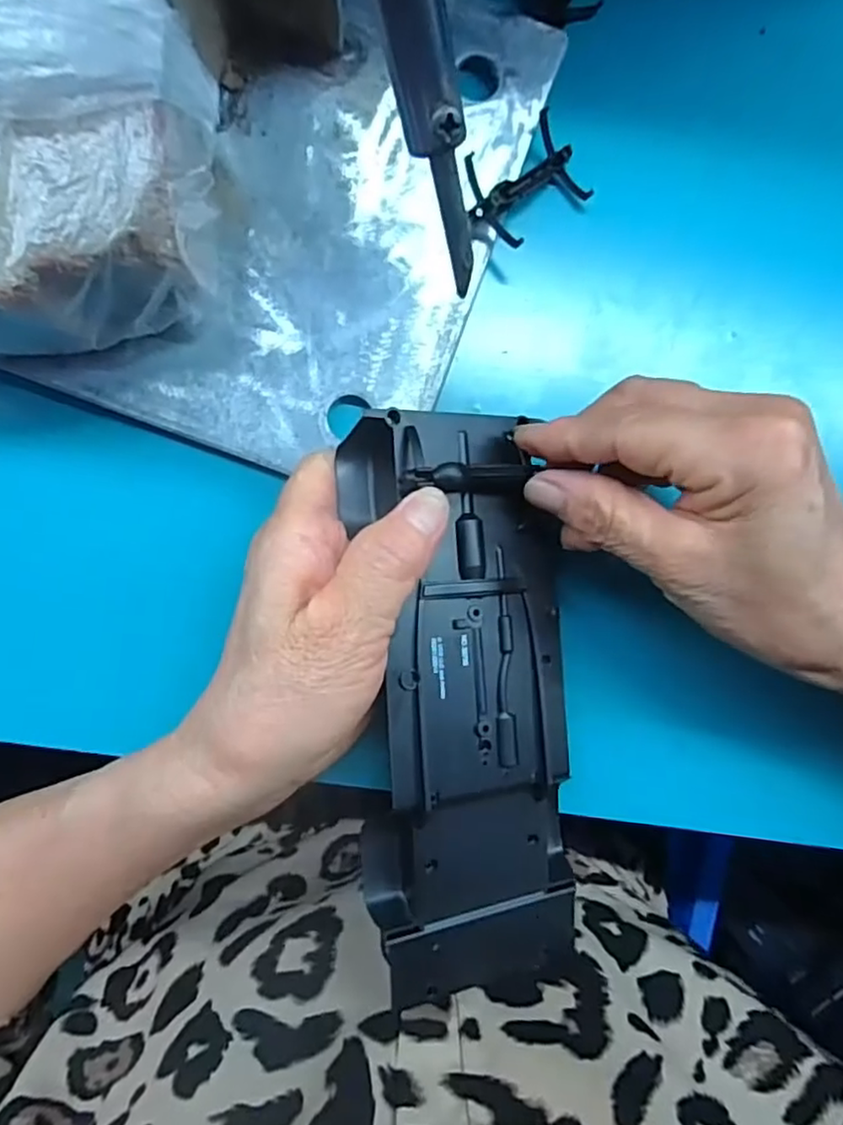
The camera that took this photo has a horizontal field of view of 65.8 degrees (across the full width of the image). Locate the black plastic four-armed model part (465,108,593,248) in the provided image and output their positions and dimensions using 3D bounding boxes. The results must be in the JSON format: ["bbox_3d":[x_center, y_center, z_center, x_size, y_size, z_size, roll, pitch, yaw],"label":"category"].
[{"bbox_3d":[0.037,-0.147,0.251,0.047,0.021,0.039,-38,92,-1],"label":"black plastic four-armed model part"}]

